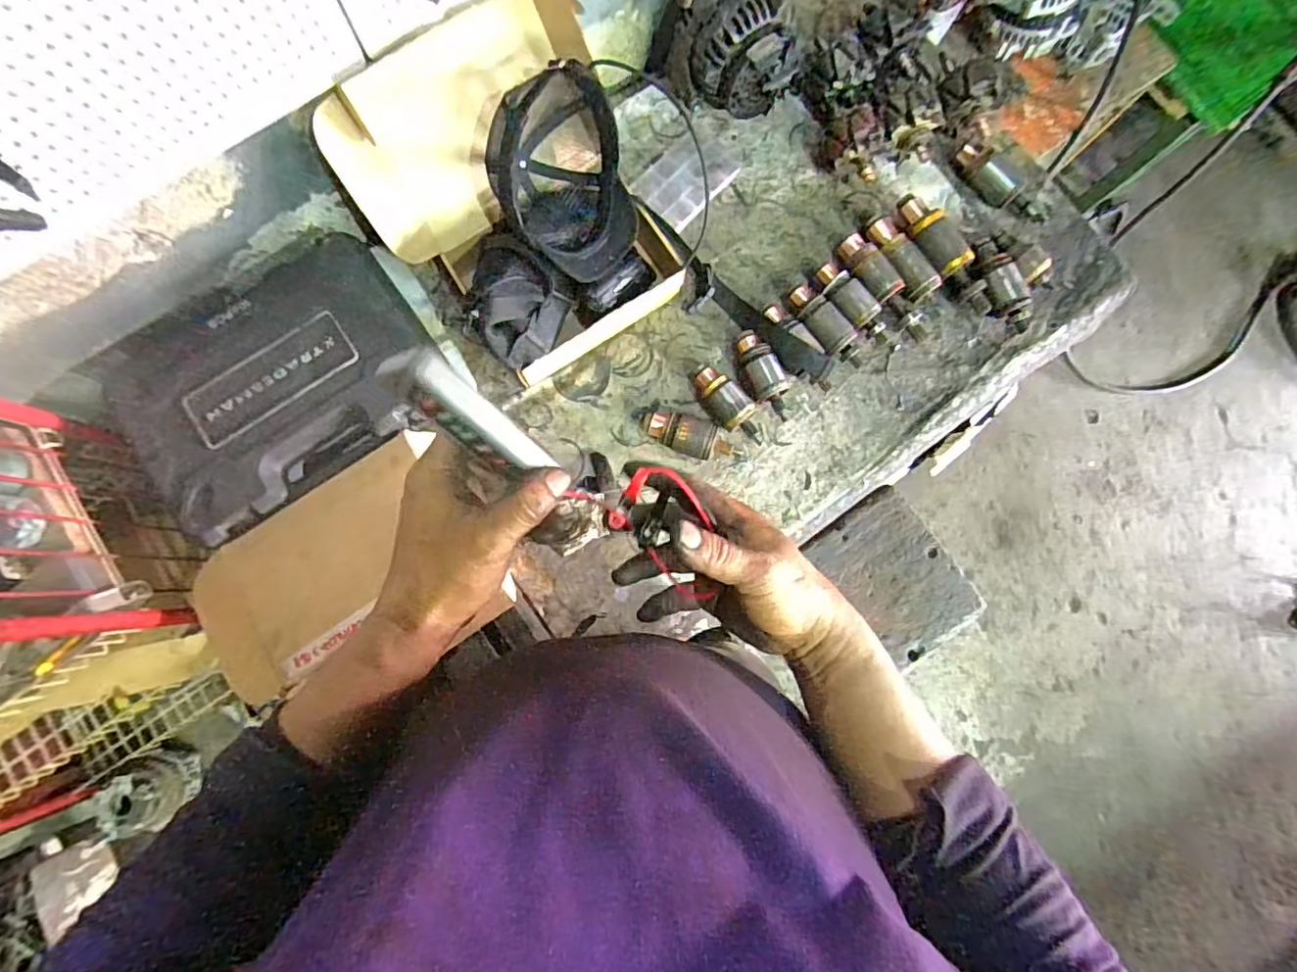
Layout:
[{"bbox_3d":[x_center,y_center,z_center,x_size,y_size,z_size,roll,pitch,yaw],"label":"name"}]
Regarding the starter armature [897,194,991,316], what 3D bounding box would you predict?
[{"bbox_3d":[0.437,-0.342,0.857,0.060,0.046,0.208,-28,83,-6],"label":"starter armature"}]

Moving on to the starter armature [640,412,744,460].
[{"bbox_3d":[0.057,-0.065,0.792,0.150,0.057,0.046,18,81,1],"label":"starter armature"}]

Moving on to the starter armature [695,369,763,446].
[{"bbox_3d":[0.112,-0.113,0.806,0.051,0.049,0.133,-43,85,-8],"label":"starter armature"}]

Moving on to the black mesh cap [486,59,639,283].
[{"bbox_3d":[-0.119,-0.392,0.747,0.193,0.229,0.113,-37,39,-28],"label":"black mesh cap"}]

